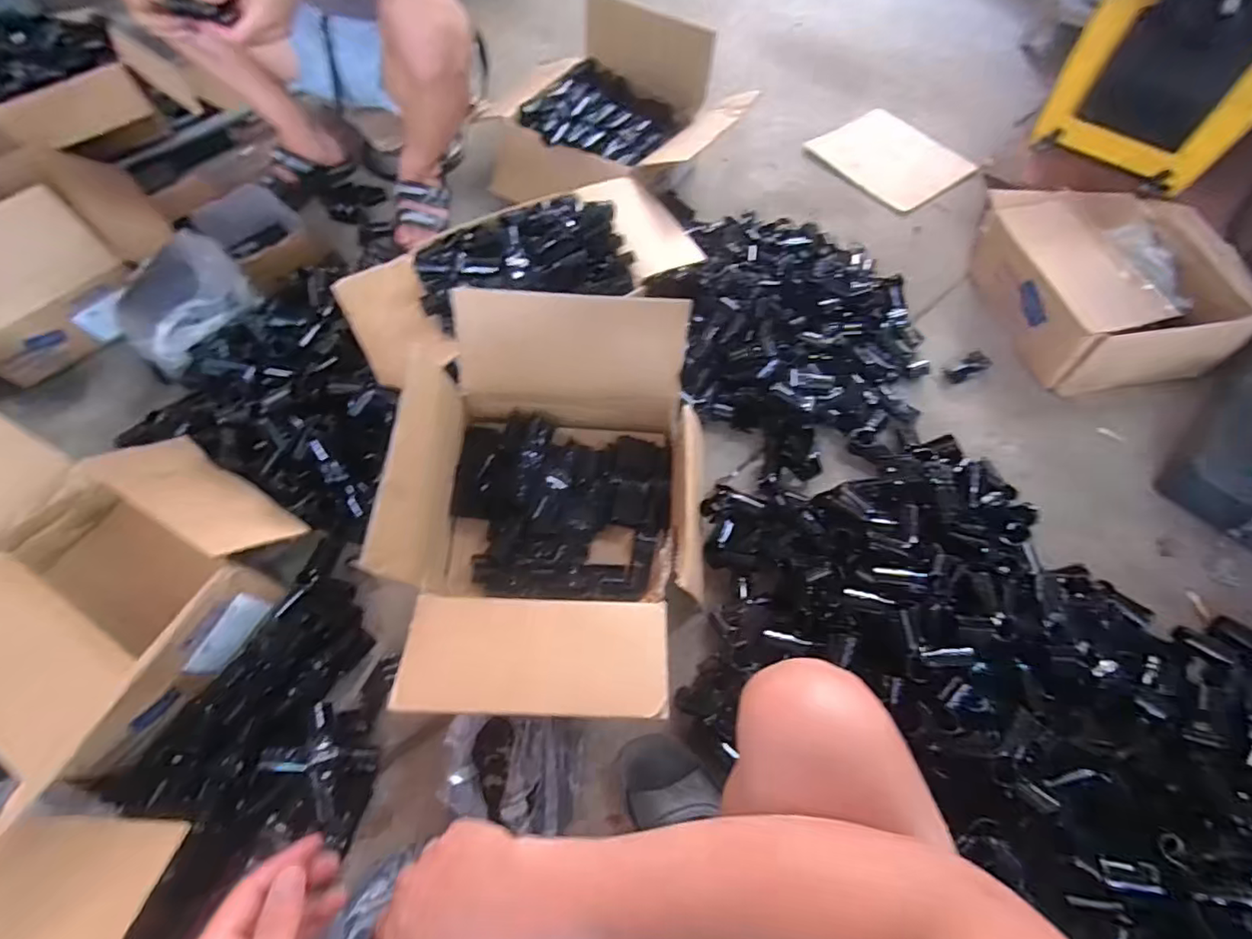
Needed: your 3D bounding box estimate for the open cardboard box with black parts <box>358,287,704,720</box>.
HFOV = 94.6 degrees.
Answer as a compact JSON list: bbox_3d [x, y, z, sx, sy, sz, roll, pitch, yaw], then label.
[{"bbox_3d":[-0.085,0.042,0.727,0.343,0.229,0.485,1,61,1],"label":"open cardboard box with black parts"}]

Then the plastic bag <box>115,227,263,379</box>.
[{"bbox_3d":[-0.727,-0.278,0.949,0.194,0.069,0.208,36,67,19],"label":"plastic bag"}]

